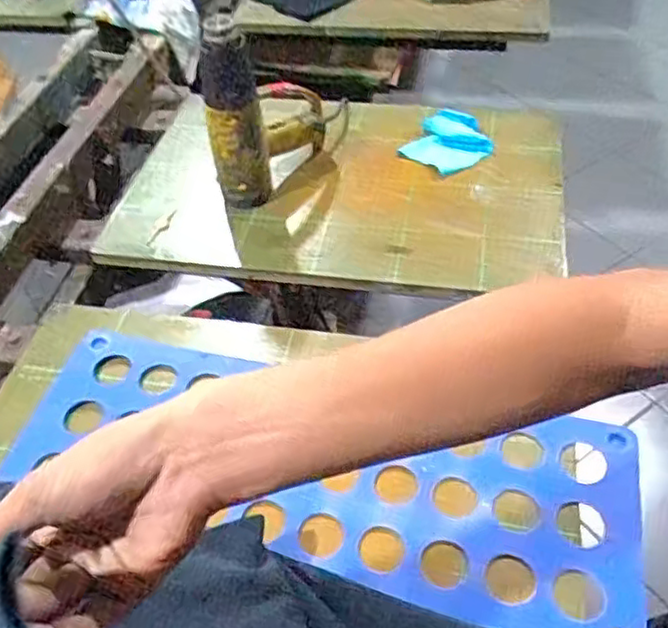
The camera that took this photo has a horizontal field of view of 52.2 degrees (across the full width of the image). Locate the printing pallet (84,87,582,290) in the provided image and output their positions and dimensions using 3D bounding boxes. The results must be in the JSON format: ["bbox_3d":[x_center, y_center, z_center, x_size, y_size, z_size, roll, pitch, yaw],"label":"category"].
[{"bbox_3d":[0.009,-0.191,0.956,0.602,0.025,0.383,7,49,10],"label":"printing pallet"}]

